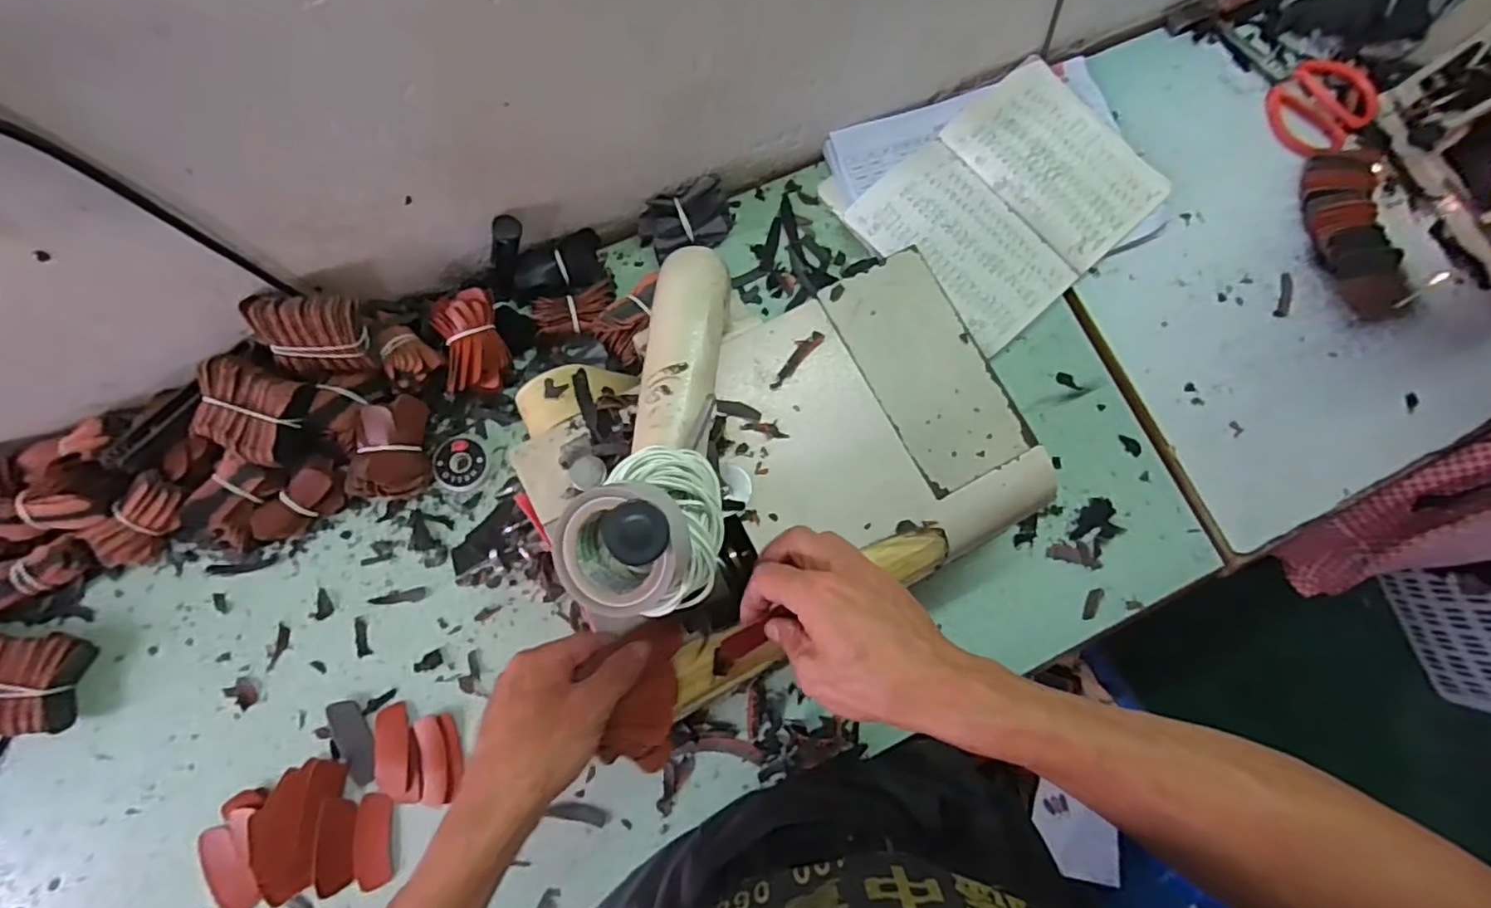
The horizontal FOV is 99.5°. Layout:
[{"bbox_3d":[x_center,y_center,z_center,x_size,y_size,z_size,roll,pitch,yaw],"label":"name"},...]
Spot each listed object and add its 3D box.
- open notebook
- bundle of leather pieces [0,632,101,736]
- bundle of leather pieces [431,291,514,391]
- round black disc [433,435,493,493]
[{"bbox_3d":[0.269,-0.253,0.634,0.268,0.026,0.195,-42,88,-8],"label":"open notebook"},{"bbox_3d":[-0.589,0.184,0.505,0.099,0.029,0.076,0,81,-4],"label":"bundle of leather pieces"},{"bbox_3d":[-0.239,-0.096,0.550,0.054,0.030,0.084,-12,82,-6],"label":"bundle of leather pieces"},{"bbox_3d":[-0.258,0.008,0.577,0.050,0.007,0.051,1,81,-4],"label":"round black disc"}]

